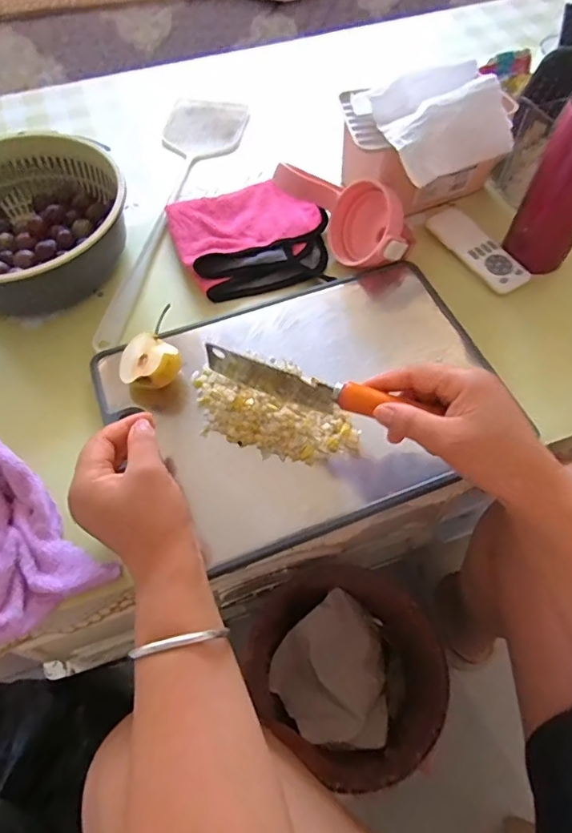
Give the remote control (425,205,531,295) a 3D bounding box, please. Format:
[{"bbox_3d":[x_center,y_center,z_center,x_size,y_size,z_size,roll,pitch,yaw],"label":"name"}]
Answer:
[{"bbox_3d":[0.211,-0.186,0.555,0.048,0.019,0.128,-34,66,-17],"label":"remote control"}]

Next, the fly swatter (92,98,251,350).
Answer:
[{"bbox_3d":[-0.133,-0.263,0.613,0.107,0.020,0.441,6,61,4],"label":"fly swatter"}]

